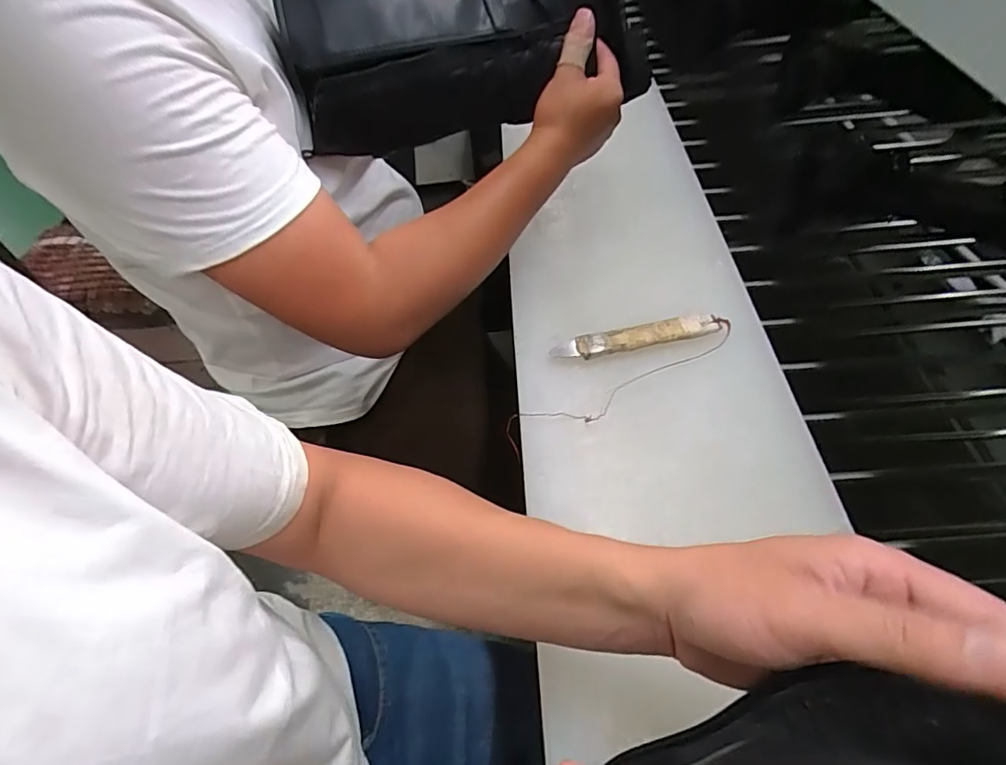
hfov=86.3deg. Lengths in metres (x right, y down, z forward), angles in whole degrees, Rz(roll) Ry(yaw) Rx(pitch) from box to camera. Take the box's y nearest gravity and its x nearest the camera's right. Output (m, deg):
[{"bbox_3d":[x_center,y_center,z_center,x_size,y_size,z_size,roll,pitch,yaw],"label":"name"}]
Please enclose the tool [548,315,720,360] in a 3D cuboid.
[{"bbox_3d":[0.128,-0.042,0.518,0.161,0.016,0.024,-10,51,-3],"label":"tool"}]

